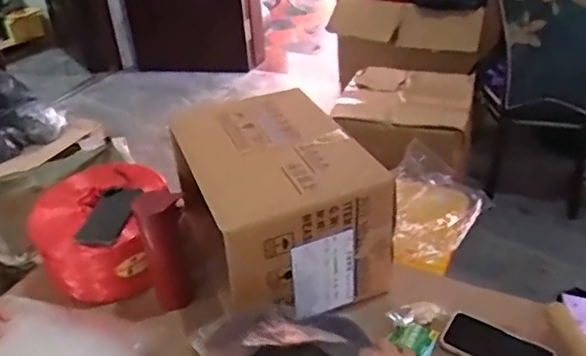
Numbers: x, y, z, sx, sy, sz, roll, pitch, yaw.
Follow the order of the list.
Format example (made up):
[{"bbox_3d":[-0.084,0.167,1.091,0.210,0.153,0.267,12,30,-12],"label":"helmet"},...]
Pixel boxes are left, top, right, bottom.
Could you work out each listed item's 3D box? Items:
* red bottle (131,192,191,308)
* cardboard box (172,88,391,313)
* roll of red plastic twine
[{"bbox_3d":[-0.214,0.130,0.969,0.073,0.211,0.066,-10,34,-10],"label":"red bottle"},{"bbox_3d":[-0.029,0.038,1.033,0.284,0.226,0.363,-16,35,-18],"label":"cardboard box"},{"bbox_3d":[-0.361,0.098,1.102,0.232,0.145,0.258,-2,33,2],"label":"roll of red plastic twine"}]

